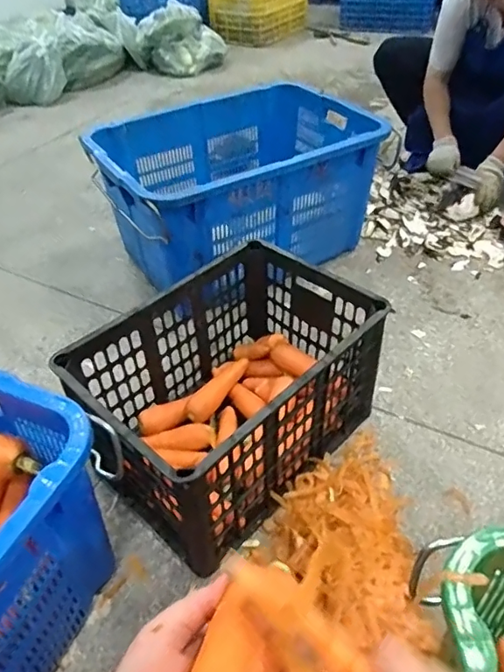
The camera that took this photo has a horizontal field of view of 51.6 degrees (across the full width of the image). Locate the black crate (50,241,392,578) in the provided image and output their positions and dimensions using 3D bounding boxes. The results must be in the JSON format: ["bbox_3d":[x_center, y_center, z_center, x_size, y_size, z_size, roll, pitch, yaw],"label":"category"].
[{"bbox_3d":[-0.036,0.102,0.967,0.338,0.294,0.528,31,53,31],"label":"black crate"}]

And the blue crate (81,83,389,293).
[{"bbox_3d":[-0.028,-0.413,1.442,0.692,0.318,0.467,-24,47,-21],"label":"blue crate"}]

